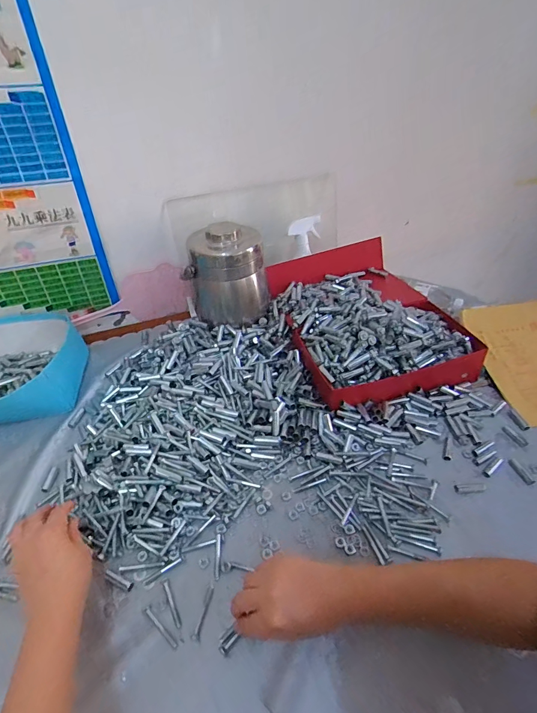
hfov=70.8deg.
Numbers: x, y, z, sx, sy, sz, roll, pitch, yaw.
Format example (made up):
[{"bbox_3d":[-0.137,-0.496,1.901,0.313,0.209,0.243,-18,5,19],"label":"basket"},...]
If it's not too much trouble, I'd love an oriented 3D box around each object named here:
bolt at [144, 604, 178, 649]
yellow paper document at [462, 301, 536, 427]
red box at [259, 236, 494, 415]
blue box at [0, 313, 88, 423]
[{"bbox_3d":[-0.122,0.304,0.426,0.057,0.004,0.008,31,50,34],"label":"bolt"},{"bbox_3d":[0.491,0.005,0.694,0.169,0.045,0.253,-21,68,7],"label":"yellow paper document"},{"bbox_3d":[0.186,-0.094,0.780,0.302,0.106,0.418,-12,40,-10],"label":"red box"},{"bbox_3d":[-0.526,0.023,0.719,0.322,0.083,0.239,-13,41,-11],"label":"blue box"}]

